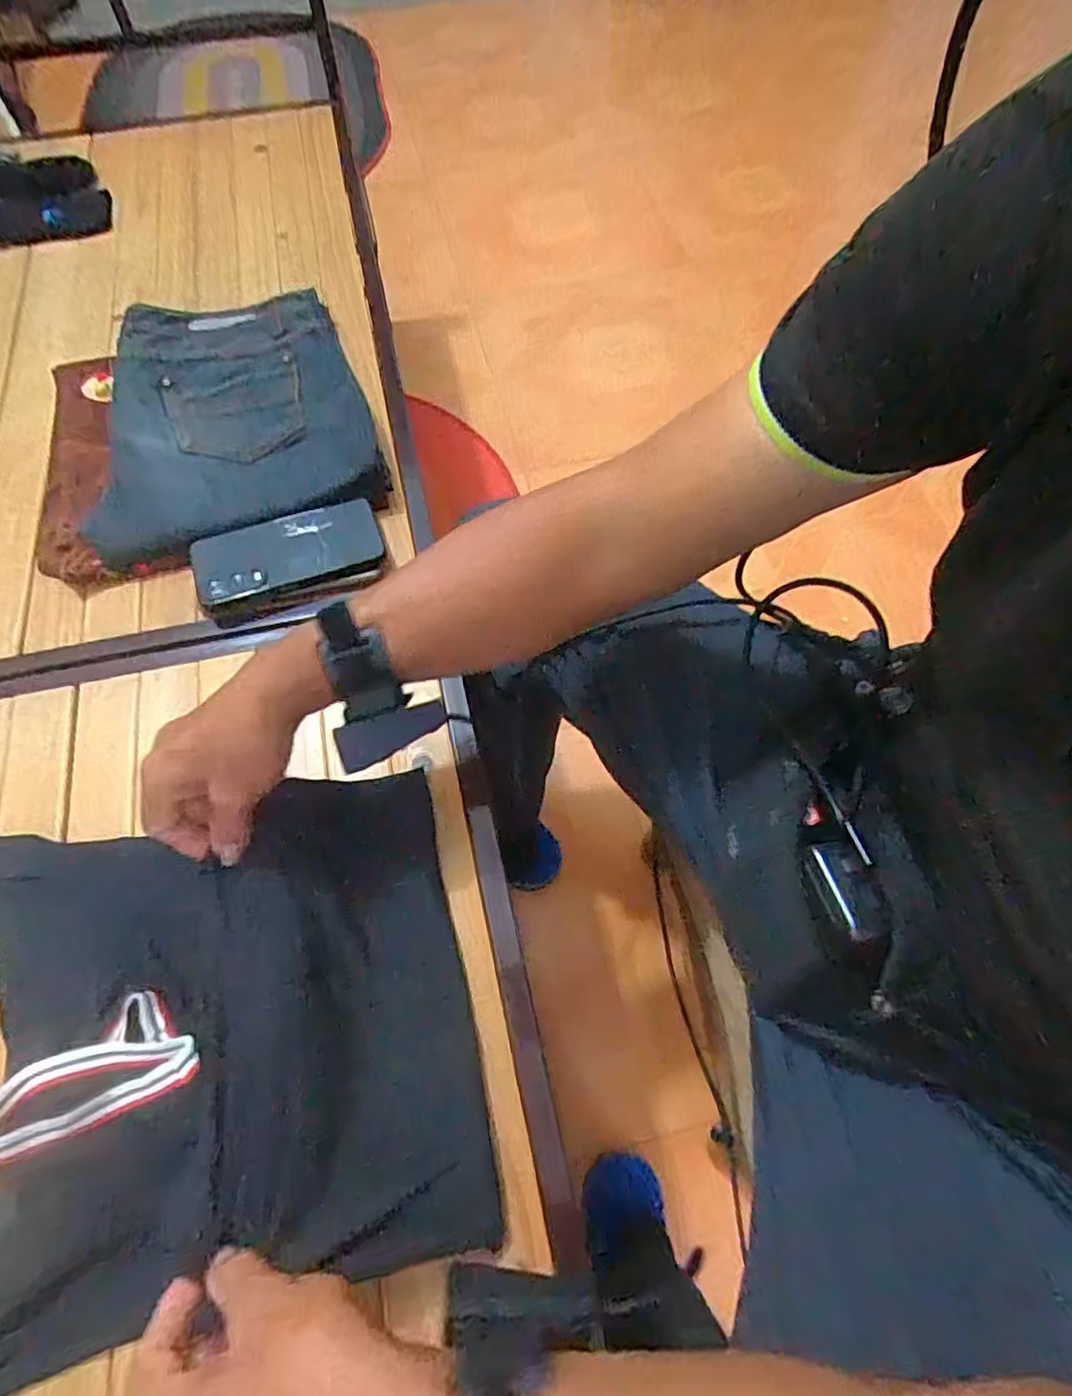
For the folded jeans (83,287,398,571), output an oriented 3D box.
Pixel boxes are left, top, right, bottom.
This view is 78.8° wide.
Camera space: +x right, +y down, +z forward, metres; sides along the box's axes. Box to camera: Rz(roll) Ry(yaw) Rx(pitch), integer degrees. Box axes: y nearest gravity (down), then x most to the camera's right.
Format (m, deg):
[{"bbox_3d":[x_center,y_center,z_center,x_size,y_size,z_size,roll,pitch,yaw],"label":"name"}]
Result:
[{"bbox_3d":[-0.304,-0.283,0.652,0.254,0.055,0.291,-18,65,-6],"label":"folded jeans"}]

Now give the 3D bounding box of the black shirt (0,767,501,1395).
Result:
[{"bbox_3d":[-0.218,0.212,0.407,0.343,0.042,0.294,-12,65,-3],"label":"black shirt"}]

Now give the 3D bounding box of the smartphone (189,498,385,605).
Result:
[{"bbox_3d":[-0.221,-0.134,0.581,0.160,0.013,0.074,-15,67,-12],"label":"smartphone"}]

